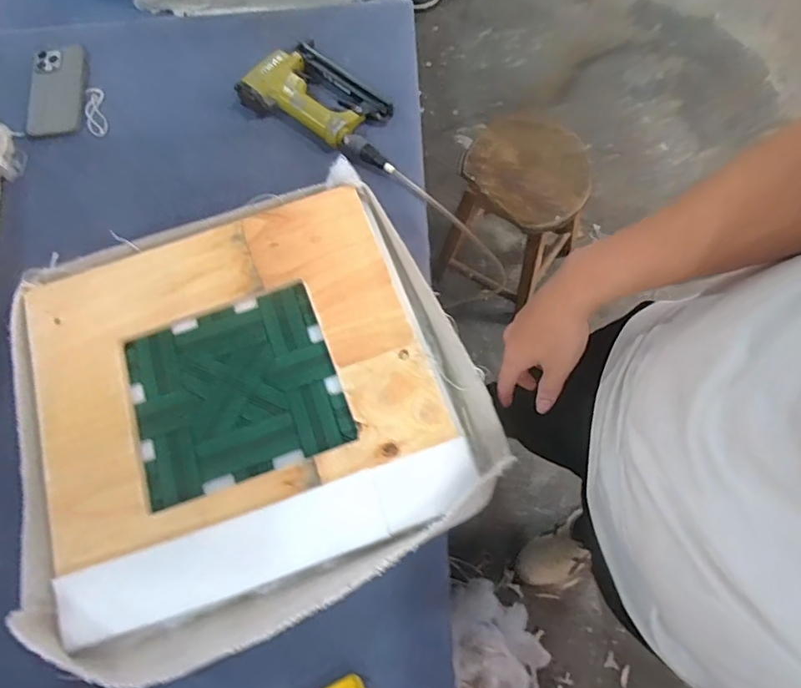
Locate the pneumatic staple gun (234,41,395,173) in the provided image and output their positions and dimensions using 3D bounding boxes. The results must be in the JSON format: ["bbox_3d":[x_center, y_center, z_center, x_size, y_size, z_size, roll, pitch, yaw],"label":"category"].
[{"bbox_3d":[-0.098,-0.352,0.791,0.258,0.048,0.129,32,77,11],"label":"pneumatic staple gun"}]

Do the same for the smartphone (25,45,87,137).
[{"bbox_3d":[-0.545,-0.401,0.843,0.088,0.010,0.167,-9,73,0],"label":"smartphone"}]

